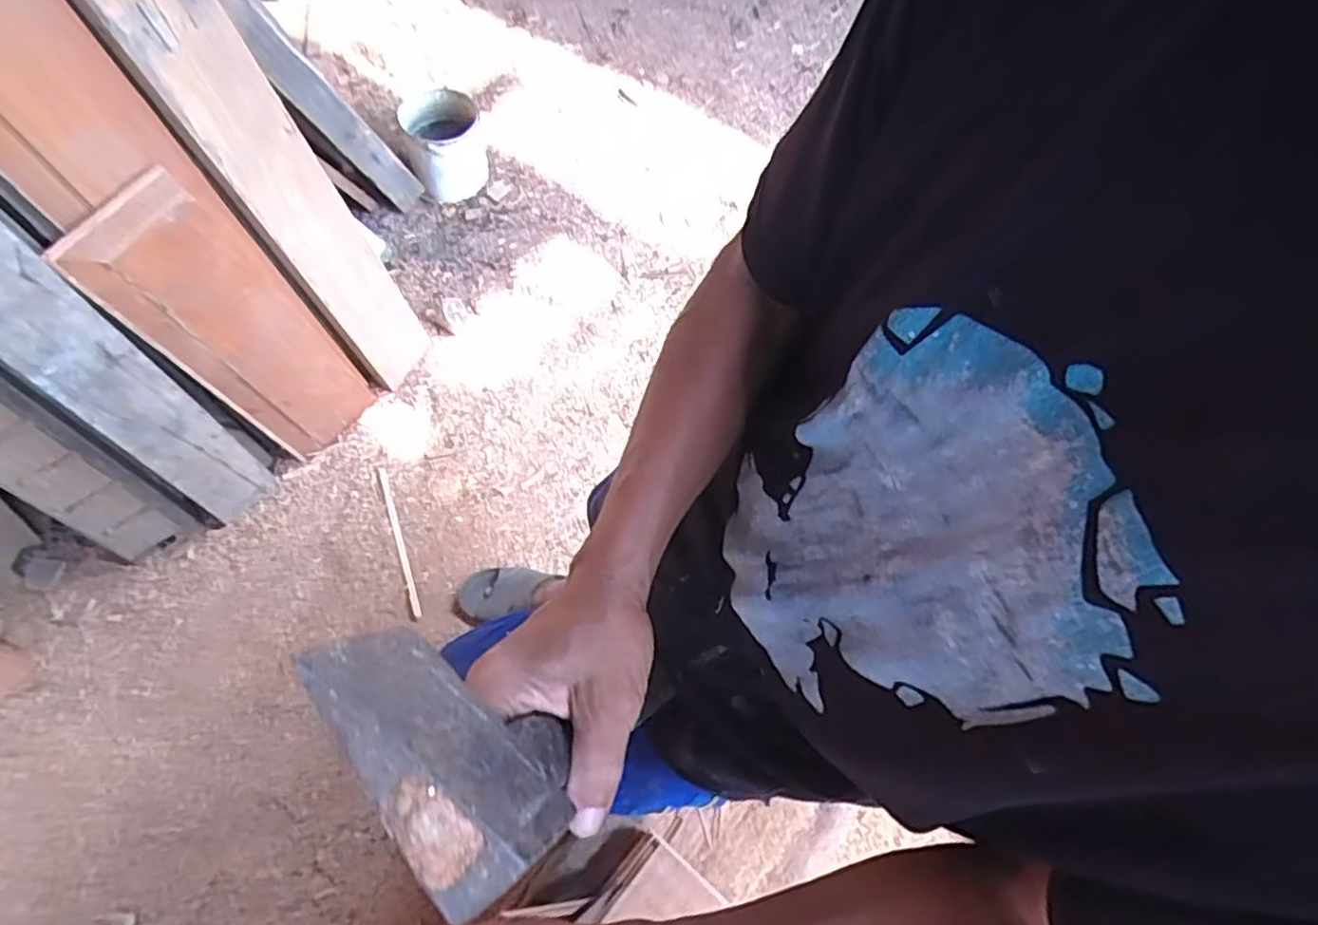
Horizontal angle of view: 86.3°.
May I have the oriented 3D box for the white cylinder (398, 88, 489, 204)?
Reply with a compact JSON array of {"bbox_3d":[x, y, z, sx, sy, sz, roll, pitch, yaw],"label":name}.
[{"bbox_3d":[-0.490,-0.736,1.631,0.163,0.192,0.201,-15,69,-9],"label":"white cylinder"}]

